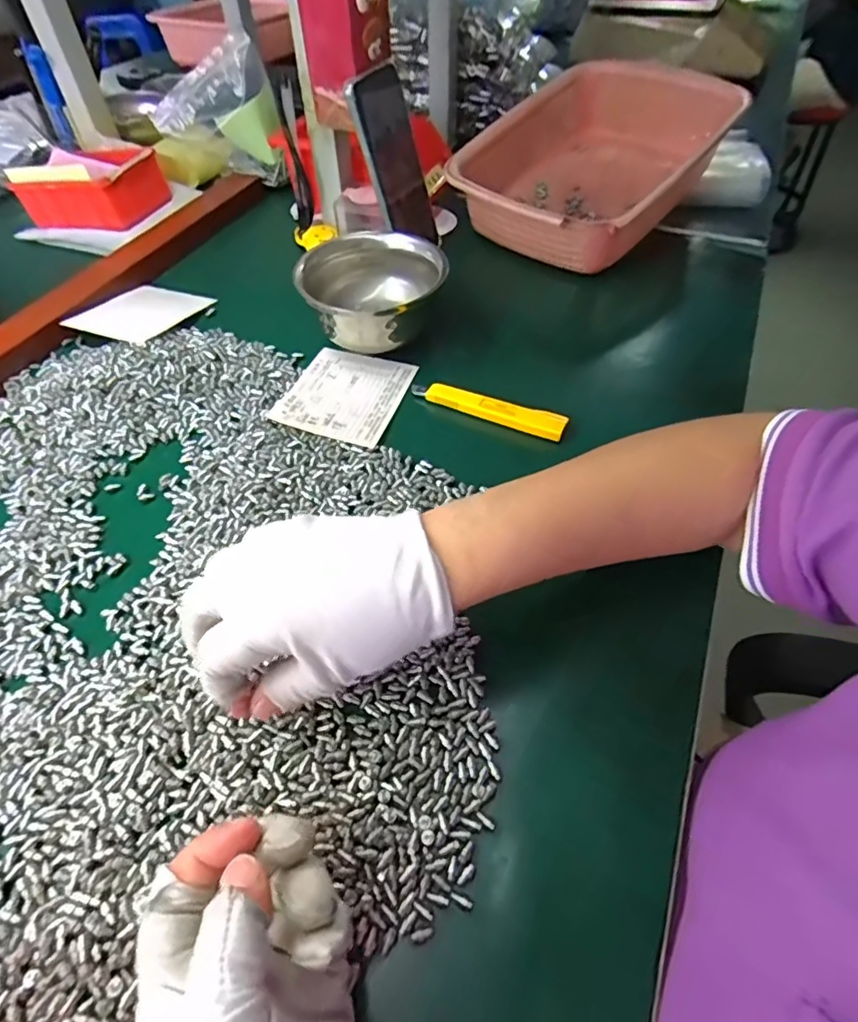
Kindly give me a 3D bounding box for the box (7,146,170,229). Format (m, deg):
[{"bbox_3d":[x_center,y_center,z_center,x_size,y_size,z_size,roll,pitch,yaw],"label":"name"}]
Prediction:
[{"bbox_3d":[-0.376,-0.367,0.620,0.144,0.048,0.098,17,54,14],"label":"box"}]

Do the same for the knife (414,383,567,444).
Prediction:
[{"bbox_3d":[0.045,-0.083,0.437,0.127,0.013,0.019,20,55,16],"label":"knife"}]

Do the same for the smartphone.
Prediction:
[{"bbox_3d":[-0.029,-0.326,0.523,0.011,0.149,0.078,12,51,32],"label":"smartphone"}]

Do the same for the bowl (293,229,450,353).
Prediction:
[{"bbox_3d":[-0.046,-0.189,0.484,0.118,0.071,0.118,0,52,0],"label":"bowl"}]

